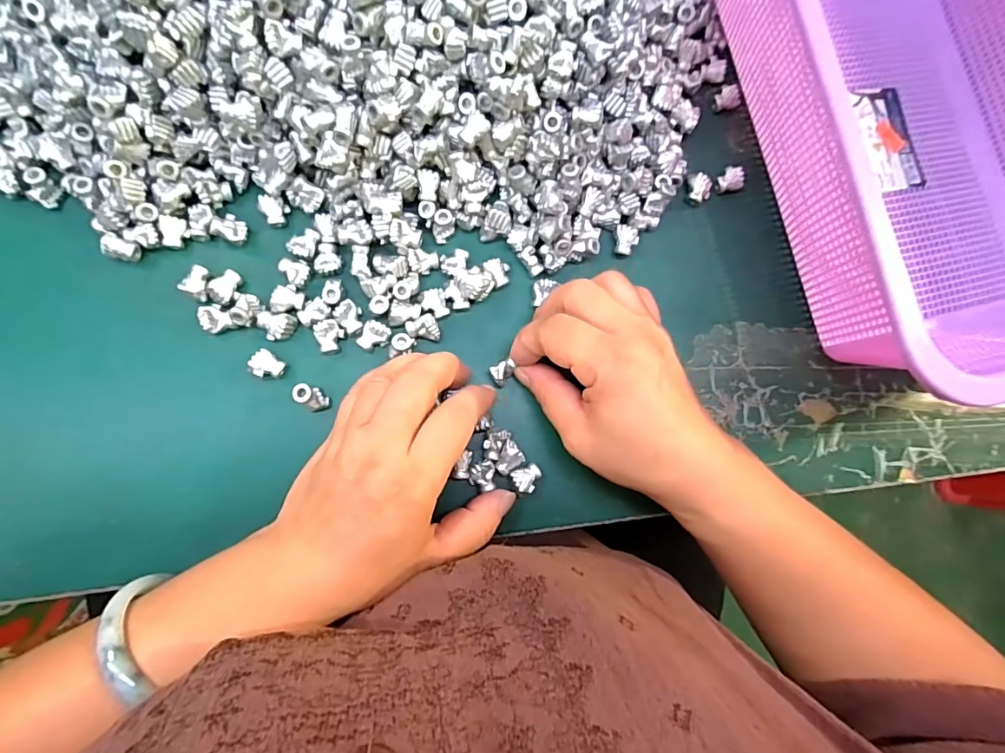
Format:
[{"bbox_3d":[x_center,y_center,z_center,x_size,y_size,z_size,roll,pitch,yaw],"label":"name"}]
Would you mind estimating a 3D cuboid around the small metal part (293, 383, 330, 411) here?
[{"bbox_3d":[-0.100,0.011,0.263,0.016,0.017,0.010,40,81,-1],"label":"small metal part"}]

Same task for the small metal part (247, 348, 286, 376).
[{"bbox_3d":[-0.125,-0.005,0.265,0.015,0.011,0.013,37,81,-2],"label":"small metal part"}]

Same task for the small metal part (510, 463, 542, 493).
[{"bbox_3d":[0.014,0.056,0.273,0.016,0.012,0.013,-19,87,-9],"label":"small metal part"}]

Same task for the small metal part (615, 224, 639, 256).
[{"bbox_3d":[0.072,-0.080,0.294,0.012,0.010,0.016,2,84,-7],"label":"small metal part"}]

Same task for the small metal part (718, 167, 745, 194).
[{"bbox_3d":[0.138,-0.120,0.304,0.015,0.007,0.014,1,84,-7],"label":"small metal part"}]

